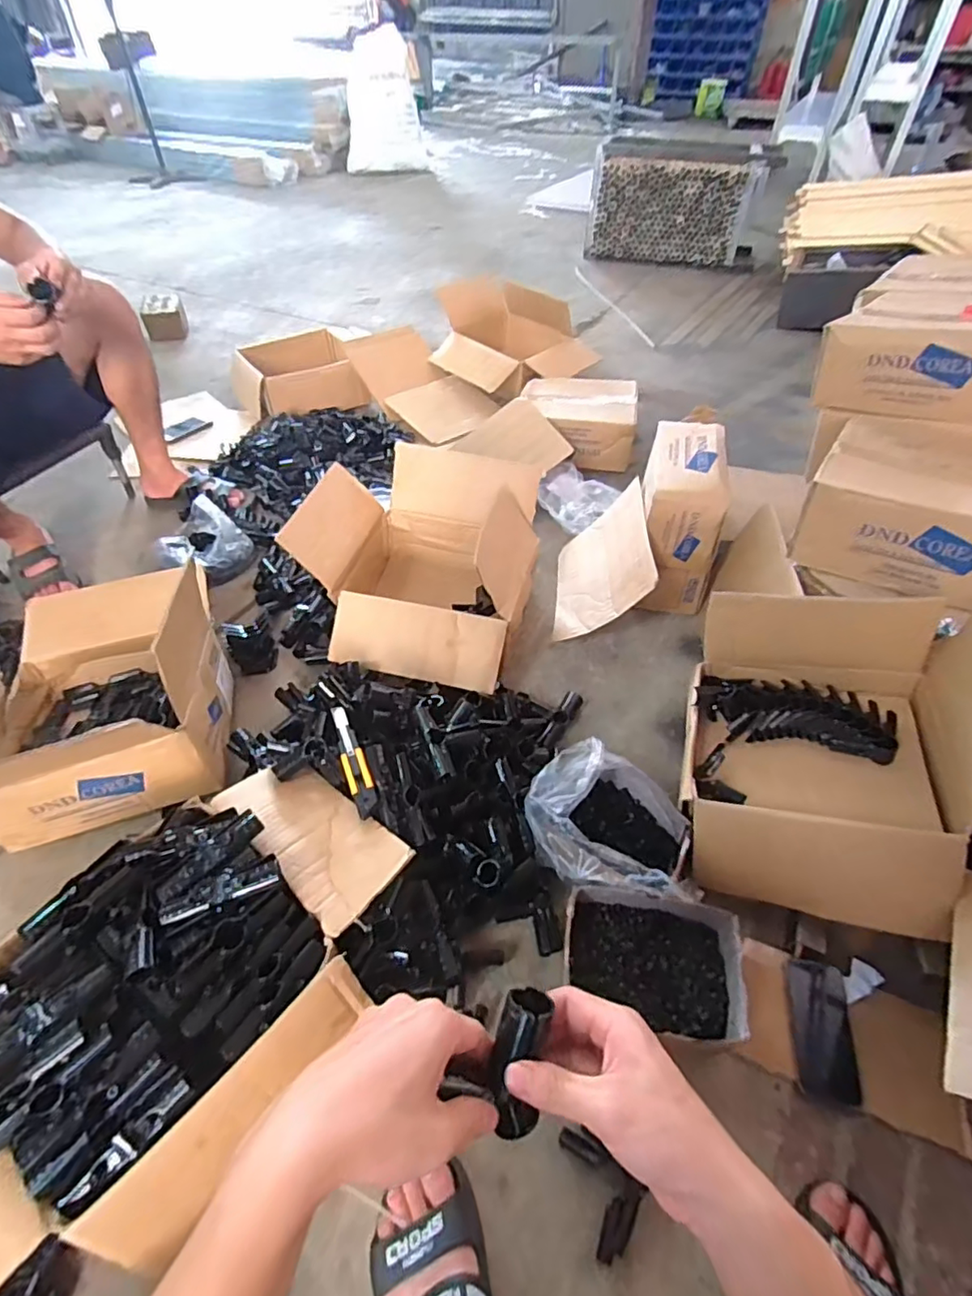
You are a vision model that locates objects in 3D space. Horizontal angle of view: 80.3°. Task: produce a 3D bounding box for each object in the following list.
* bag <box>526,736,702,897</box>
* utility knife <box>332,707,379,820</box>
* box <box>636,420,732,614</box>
[{"bbox_3d":[0.175,0.248,0.824,0.230,0.123,0.198,8,48,7],"label":"bag"},{"bbox_3d":[-0.192,0.159,0.834,0.035,0.017,0.193,-17,50,-15],"label":"utility knife"},{"bbox_3d":[0.404,-0.293,1.231,0.146,0.270,0.355,9,48,8],"label":"box"}]

